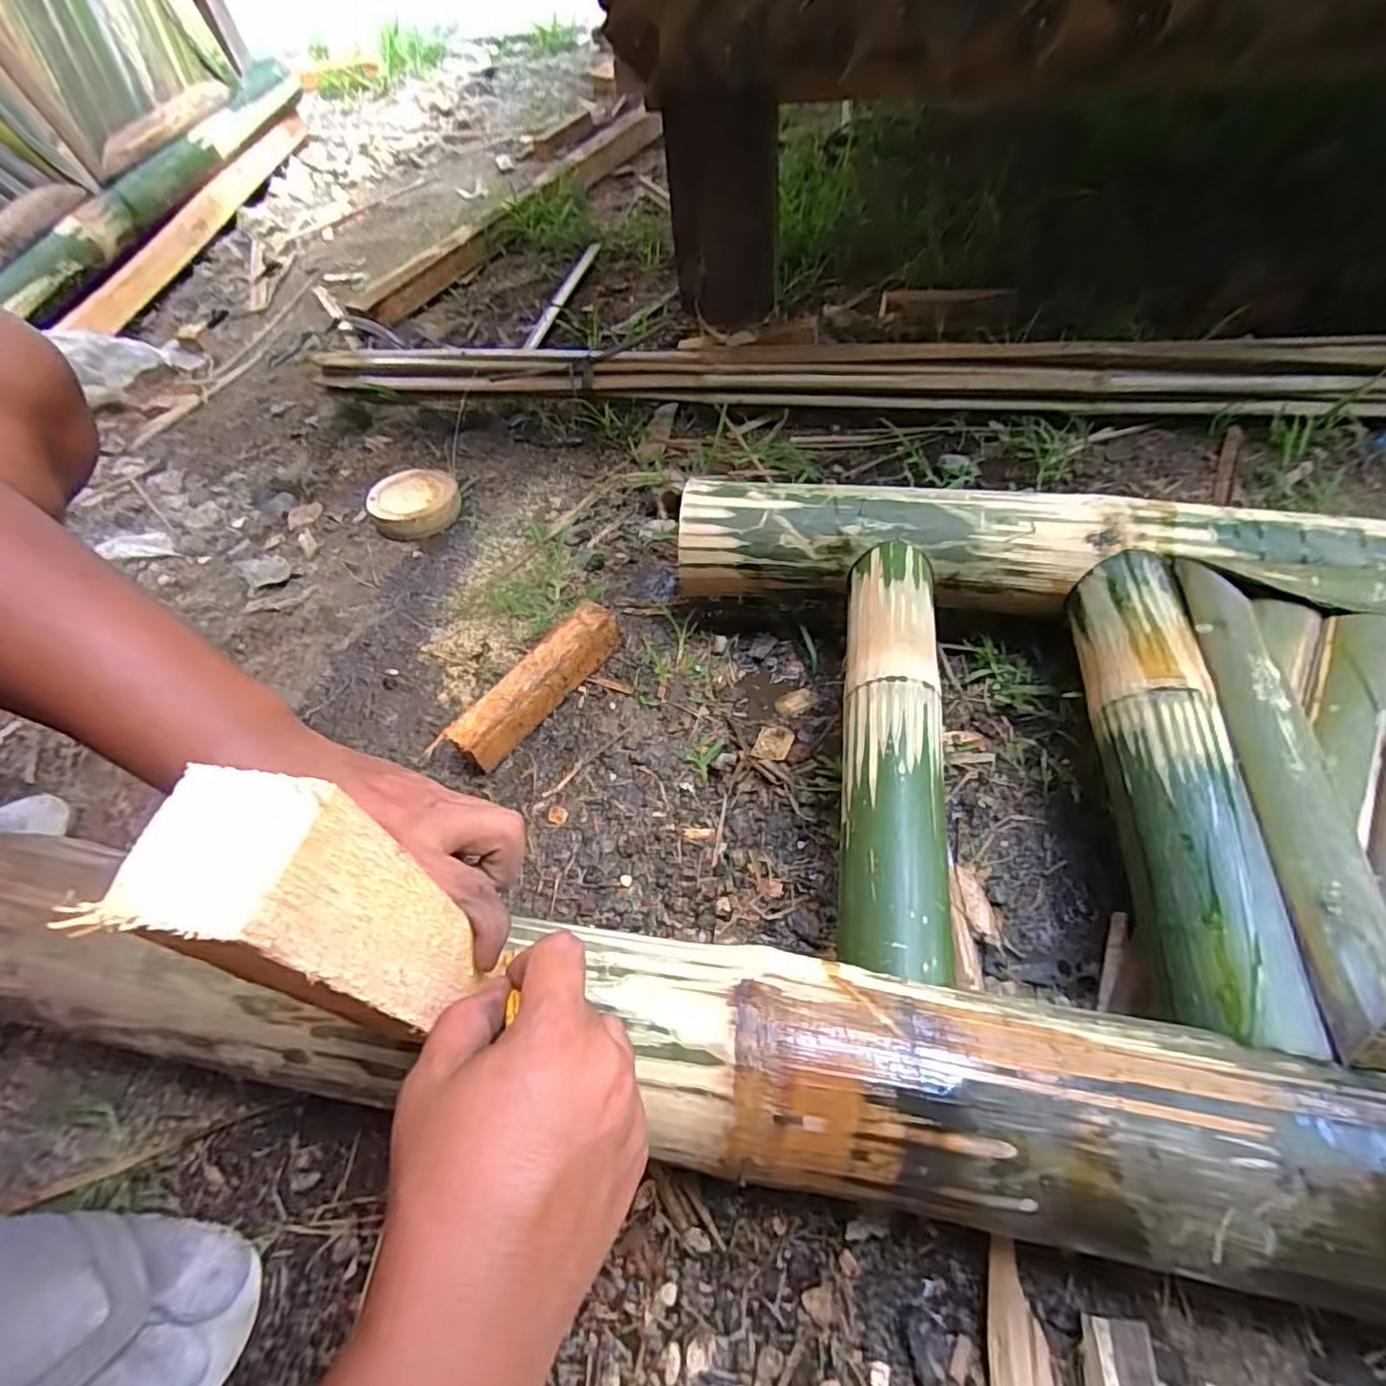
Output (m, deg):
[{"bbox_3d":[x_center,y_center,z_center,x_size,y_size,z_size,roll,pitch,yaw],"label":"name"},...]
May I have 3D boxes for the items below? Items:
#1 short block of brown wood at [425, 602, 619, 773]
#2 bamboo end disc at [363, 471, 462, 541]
[{"bbox_3d":[-0.141,-0.005,0.584,0.044,0.051,0.183,27,60,23],"label":"short block of brown wood"},{"bbox_3d":[-0.343,-0.234,0.790,0.108,0.034,0.102,-3,53,3],"label":"bamboo end disc"}]

